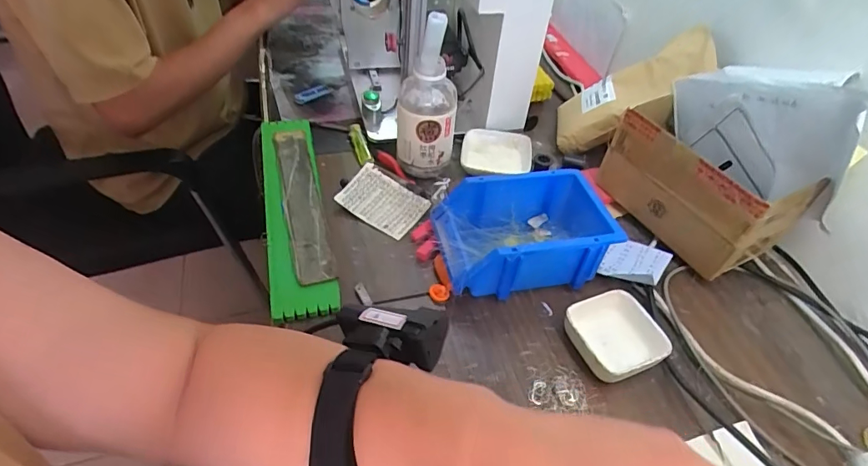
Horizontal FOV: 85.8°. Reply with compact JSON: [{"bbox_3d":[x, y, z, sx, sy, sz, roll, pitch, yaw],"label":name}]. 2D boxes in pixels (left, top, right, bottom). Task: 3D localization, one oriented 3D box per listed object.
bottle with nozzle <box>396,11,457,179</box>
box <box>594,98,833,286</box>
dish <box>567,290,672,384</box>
[{"bbox_3d":[-0.009,-0.169,0.594,0.075,0.204,0.066,3,34,-2],"label":"bottle with nozzle"},{"bbox_3d":[0.313,-0.057,0.563,0.105,0.125,0.196,-21,52,-23],"label":"box"},{"bbox_3d":[0.178,0.104,0.468,0.088,0.026,0.083,-17,50,-20],"label":"dish"}]

